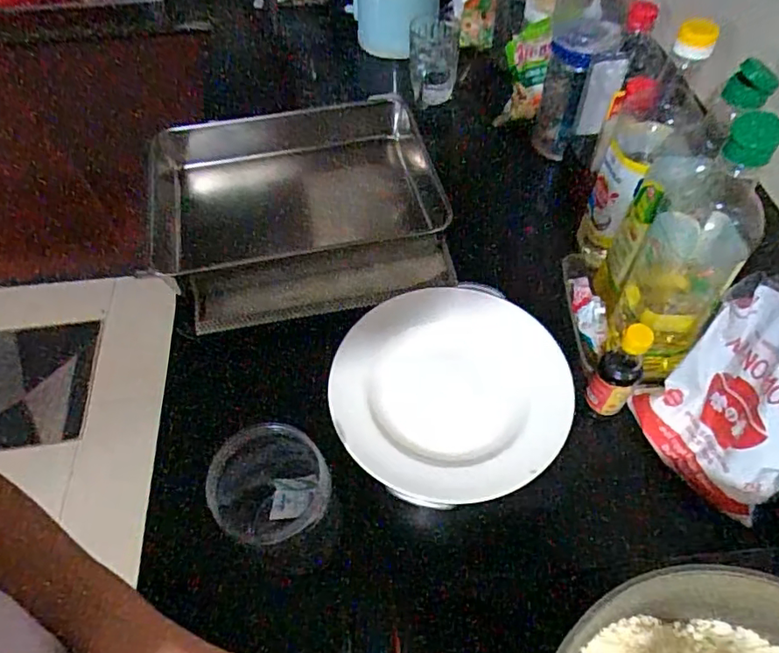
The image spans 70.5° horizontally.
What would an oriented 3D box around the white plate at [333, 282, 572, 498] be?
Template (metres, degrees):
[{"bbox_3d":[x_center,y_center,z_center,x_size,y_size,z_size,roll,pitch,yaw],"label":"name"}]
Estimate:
[{"bbox_3d":[0.057,0.054,0.506,0.204,0.024,0.213,0,56,1],"label":"white plate"}]

